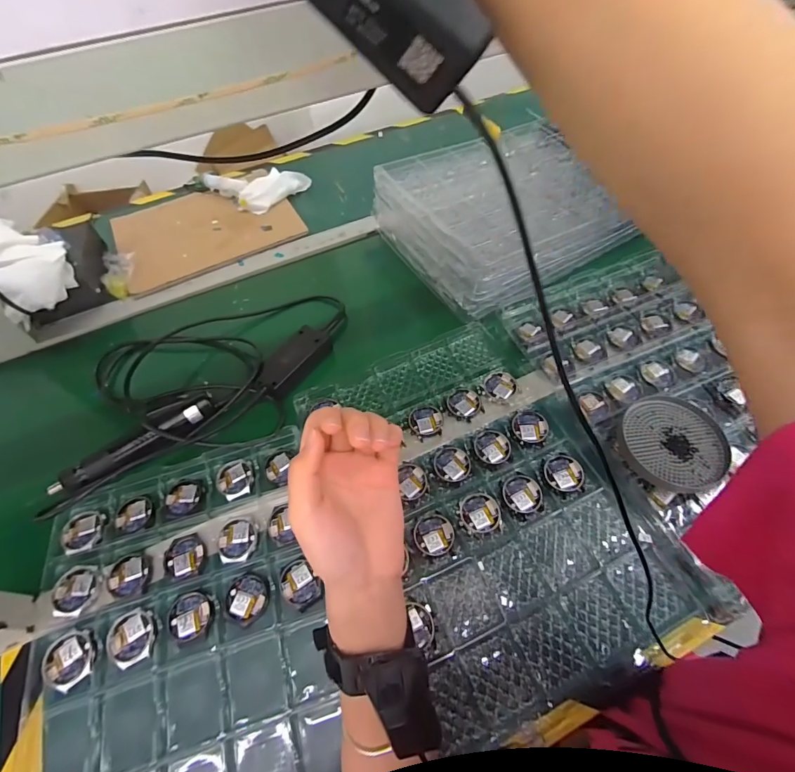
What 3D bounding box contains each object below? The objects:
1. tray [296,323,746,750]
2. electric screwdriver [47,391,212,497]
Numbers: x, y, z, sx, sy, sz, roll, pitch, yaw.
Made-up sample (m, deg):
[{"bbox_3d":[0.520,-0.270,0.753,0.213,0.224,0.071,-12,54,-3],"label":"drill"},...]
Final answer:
[{"bbox_3d":[0.103,0.116,0.500,0.294,0.017,0.430,-22,58,-10],"label":"tray"},{"bbox_3d":[-0.342,0.074,0.539,0.207,0.031,0.041,-34,61,-17],"label":"electric screwdriver"}]

